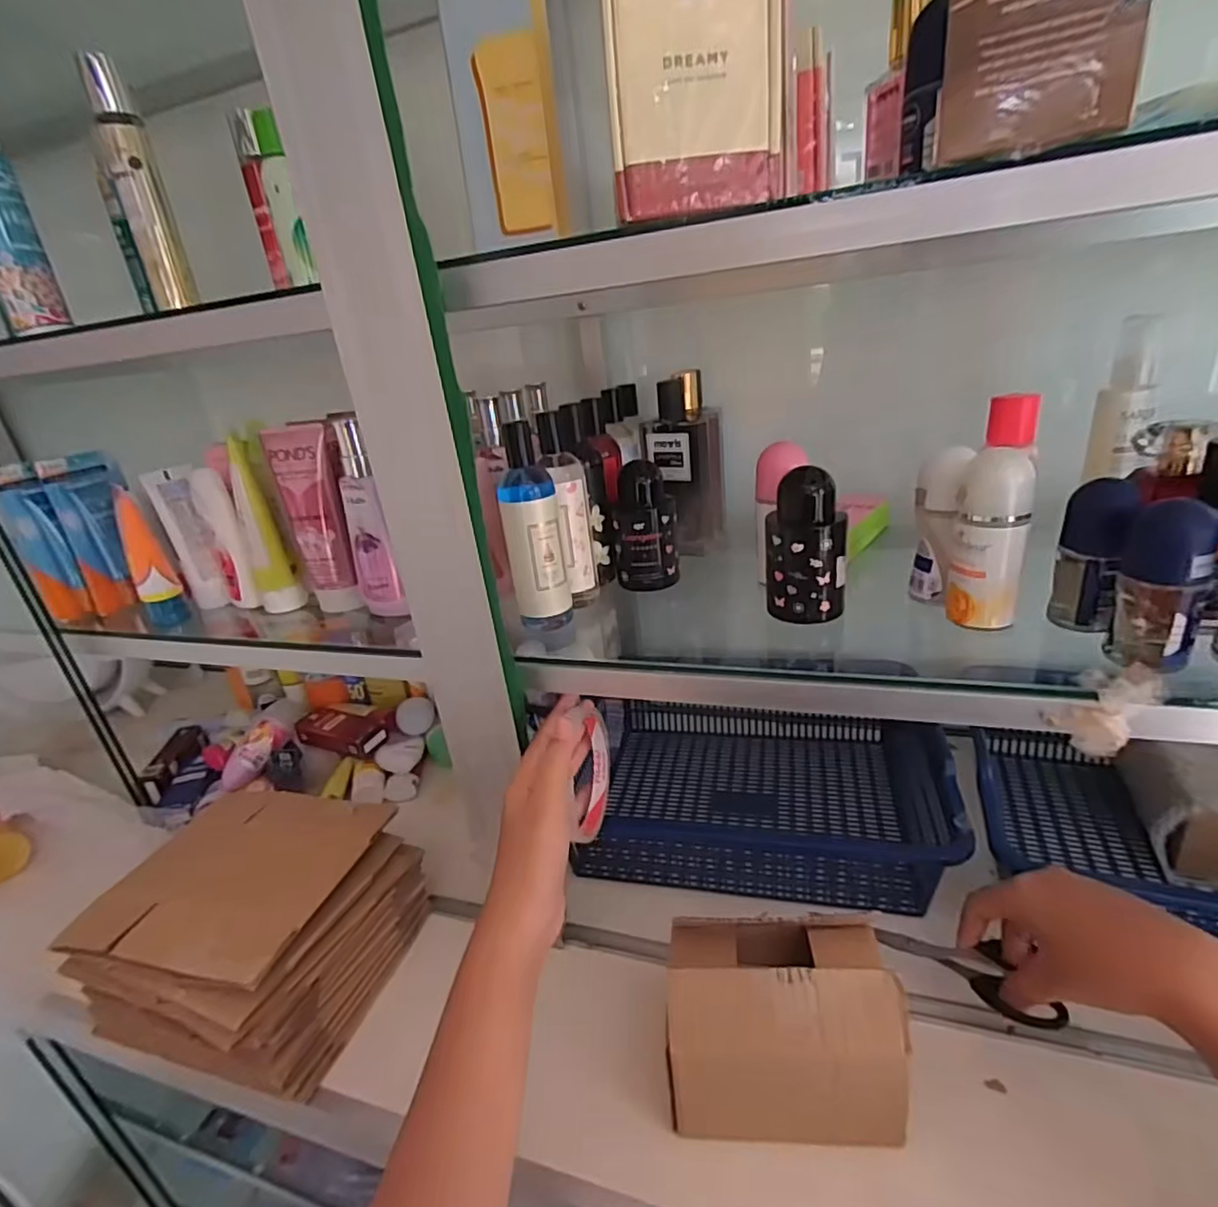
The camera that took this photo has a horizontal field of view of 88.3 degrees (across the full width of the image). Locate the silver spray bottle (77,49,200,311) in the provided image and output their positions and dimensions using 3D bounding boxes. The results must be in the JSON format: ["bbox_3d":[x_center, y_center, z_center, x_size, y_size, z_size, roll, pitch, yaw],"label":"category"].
[{"bbox_3d":[-0.353,-0.313,0.472,0.032,0.160,0.026,-20,28,-26],"label":"silver spray bottle"}]

